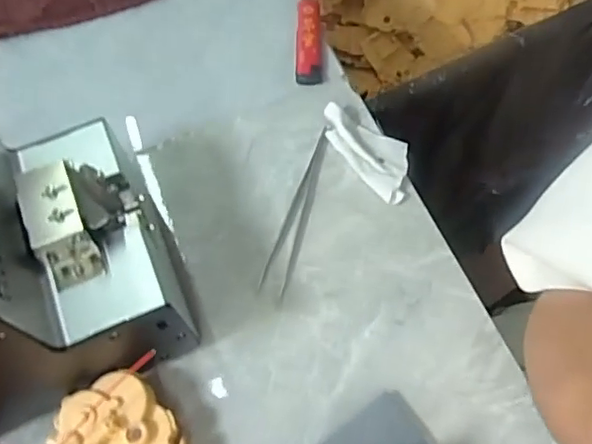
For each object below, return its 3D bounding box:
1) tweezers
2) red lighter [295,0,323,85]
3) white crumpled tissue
[{"bbox_3d":[0.004,-0.010,0.382,0.018,0.007,0.124,16,66,11],"label":"tweezers"},{"bbox_3d":[0.010,-0.141,0.441,0.020,0.010,0.076,0,64,3],"label":"red lighter"},{"bbox_3d":[0.054,-0.052,0.394,0.040,0.013,0.083,-32,67,-12],"label":"white crumpled tissue"}]

